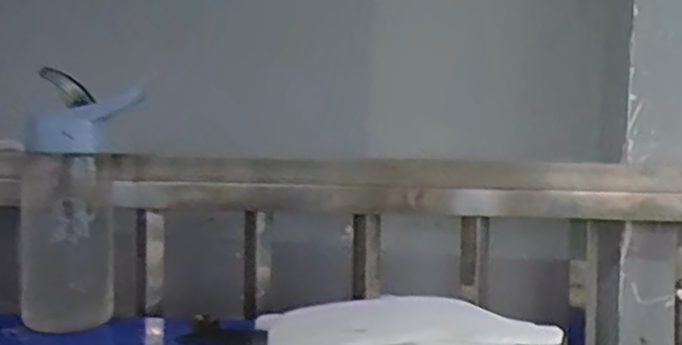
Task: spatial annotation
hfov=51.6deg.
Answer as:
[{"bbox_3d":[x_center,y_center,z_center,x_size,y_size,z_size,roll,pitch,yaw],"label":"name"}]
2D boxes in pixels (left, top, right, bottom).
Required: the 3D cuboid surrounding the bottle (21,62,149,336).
[{"bbox_3d":[-0.226,0.028,0.605,0.098,0.203,0.074,0,3,-19],"label":"bottle"}]

